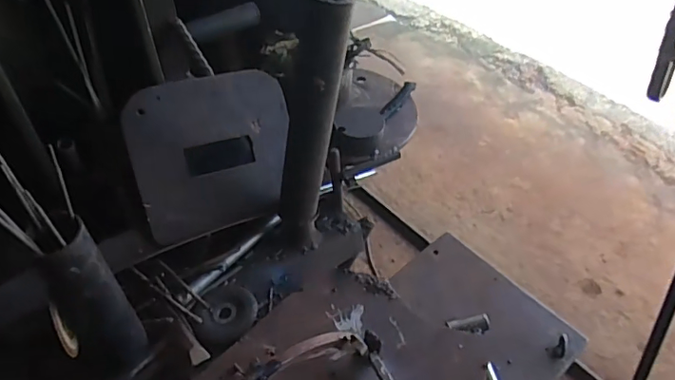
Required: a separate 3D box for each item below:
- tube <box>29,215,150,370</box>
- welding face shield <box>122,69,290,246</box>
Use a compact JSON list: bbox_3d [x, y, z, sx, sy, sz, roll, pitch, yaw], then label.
[{"bbox_3d":[-0.244,0.109,0.524,0.063,0.205,0.058,-27,53,-24],"label":"tube"},{"bbox_3d":[-0.151,-0.048,0.682,0.211,0.190,0.008,-15,9,-34],"label":"welding face shield"}]

